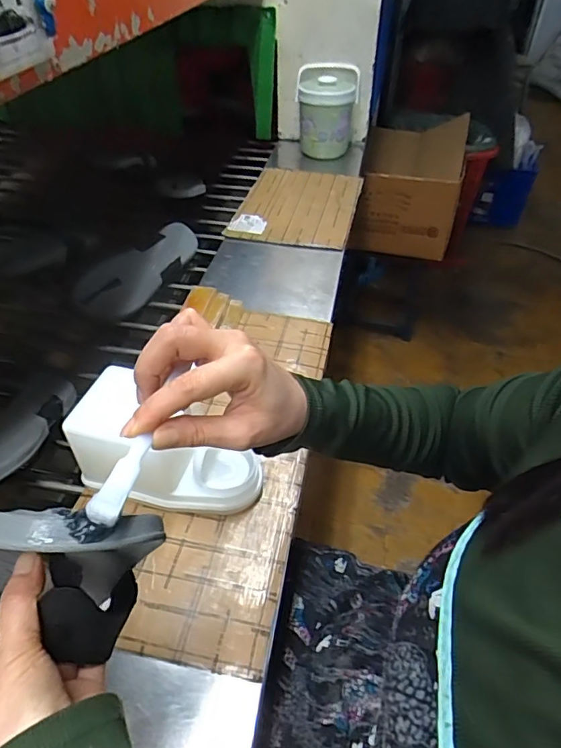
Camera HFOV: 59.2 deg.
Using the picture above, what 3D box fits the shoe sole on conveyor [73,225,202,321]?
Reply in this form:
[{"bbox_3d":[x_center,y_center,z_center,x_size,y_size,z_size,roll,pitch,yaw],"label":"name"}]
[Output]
[{"bbox_3d":[-0.255,-0.195,0.912,0.272,0.098,0.018,-49,15,-29],"label":"shoe sole on conveyor"}]

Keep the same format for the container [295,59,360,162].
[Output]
[{"bbox_3d":[0.126,-0.711,1.348,0.162,0.198,0.163,4,44,2],"label":"container"}]

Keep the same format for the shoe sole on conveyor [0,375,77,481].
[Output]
[{"bbox_3d":[-0.329,0.065,0.618,0.082,0.025,0.277,-2,23,3],"label":"shoe sole on conveyor"}]

